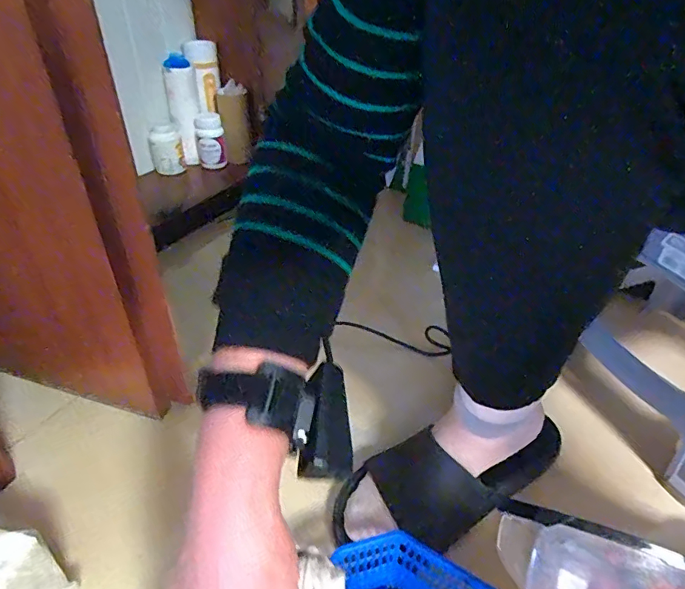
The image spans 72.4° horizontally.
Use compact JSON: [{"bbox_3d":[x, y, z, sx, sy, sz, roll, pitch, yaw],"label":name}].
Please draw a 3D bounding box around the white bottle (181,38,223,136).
[{"bbox_3d":[-0.308,-0.456,1.041,0.074,0.211,0.072,-5,11,-10],"label":"white bottle"}]

